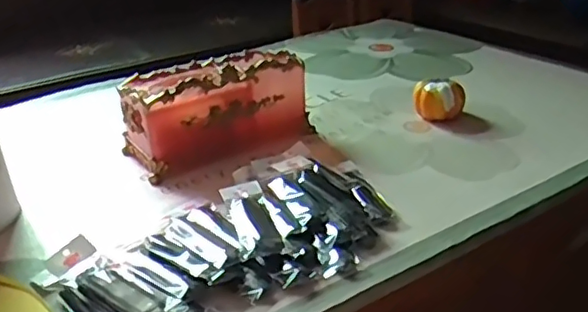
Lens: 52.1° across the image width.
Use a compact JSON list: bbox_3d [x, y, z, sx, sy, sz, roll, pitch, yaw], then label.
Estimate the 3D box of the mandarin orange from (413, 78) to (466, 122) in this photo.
[{"bbox_3d":[0.225,-0.087,0.944,0.059,0.059,0.070,-16,30,-23],"label":"mandarin orange"}]

